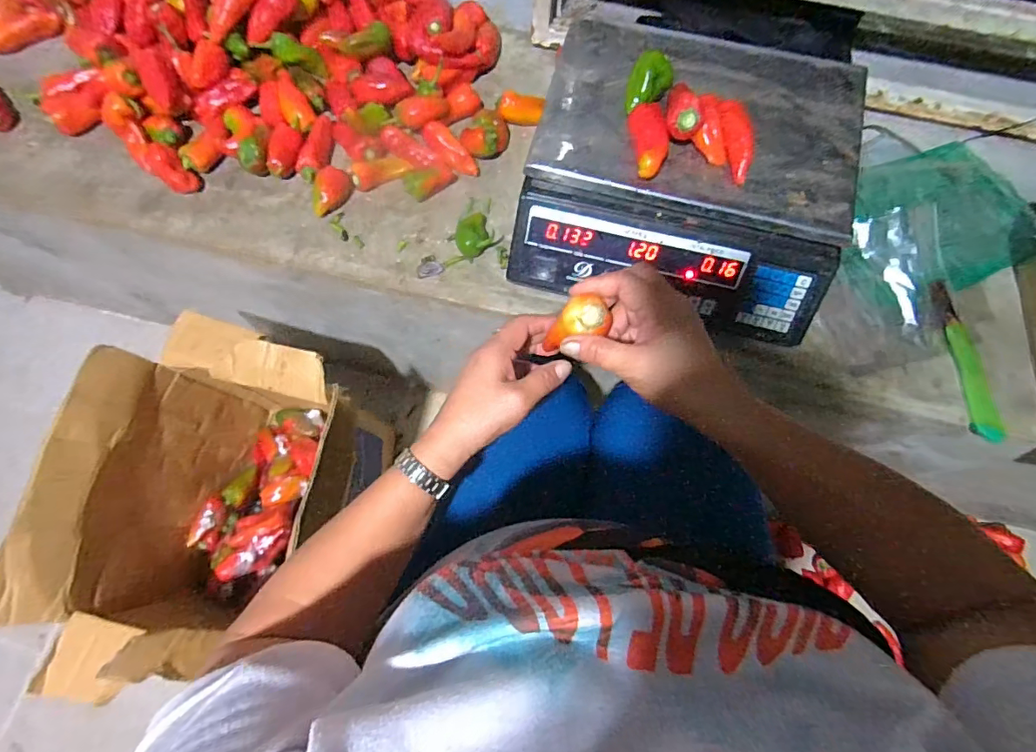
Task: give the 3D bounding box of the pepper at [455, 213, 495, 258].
[{"bbox_3d":[-0.054,-0.171,0.589,0.044,0.030,0.055,-17,74,-5],"label":"pepper"}]

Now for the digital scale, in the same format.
[{"bbox_3d":[0.187,-0.227,0.559,0.339,0.120,0.309,14,74,4],"label":"digital scale"}]

